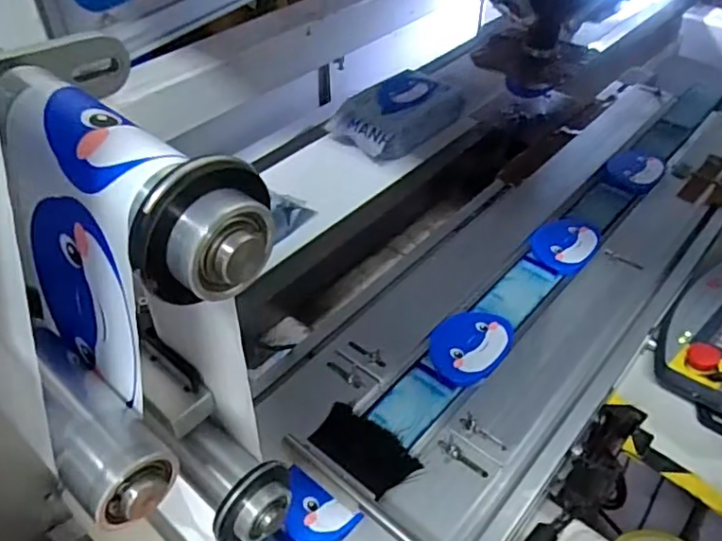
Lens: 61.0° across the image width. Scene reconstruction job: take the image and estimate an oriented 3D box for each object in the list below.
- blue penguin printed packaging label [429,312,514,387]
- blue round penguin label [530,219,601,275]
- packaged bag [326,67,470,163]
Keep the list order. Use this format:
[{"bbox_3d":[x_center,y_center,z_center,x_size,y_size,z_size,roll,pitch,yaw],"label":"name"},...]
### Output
[{"bbox_3d":[0.106,0.072,0.603,0.073,0.007,0.091,33,52,29],"label":"blue penguin printed packaging label"},{"bbox_3d":[0.236,-0.032,0.711,0.069,0.009,0.090,28,50,26],"label":"blue round penguin label"},{"bbox_3d":[0.051,-0.242,0.921,0.194,0.070,0.112,-34,53,-31],"label":"packaged bag"}]

